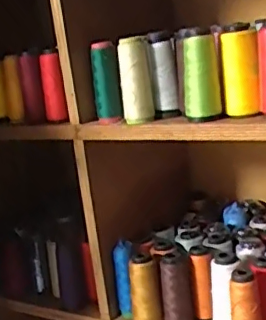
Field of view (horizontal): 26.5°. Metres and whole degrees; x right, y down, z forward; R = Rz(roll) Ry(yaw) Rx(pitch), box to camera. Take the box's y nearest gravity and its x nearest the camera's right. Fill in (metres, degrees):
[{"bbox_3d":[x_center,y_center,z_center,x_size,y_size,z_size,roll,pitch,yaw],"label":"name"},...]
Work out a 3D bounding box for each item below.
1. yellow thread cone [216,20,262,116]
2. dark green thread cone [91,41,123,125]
[{"bbox_3d":[0.135,-0.114,0.718,0.045,0.110,0.054,-6,13,7],"label":"yellow thread cone"},{"bbox_3d":[-0.039,-0.107,0.795,0.031,0.111,0.031,-11,13,-12],"label":"dark green thread cone"}]

